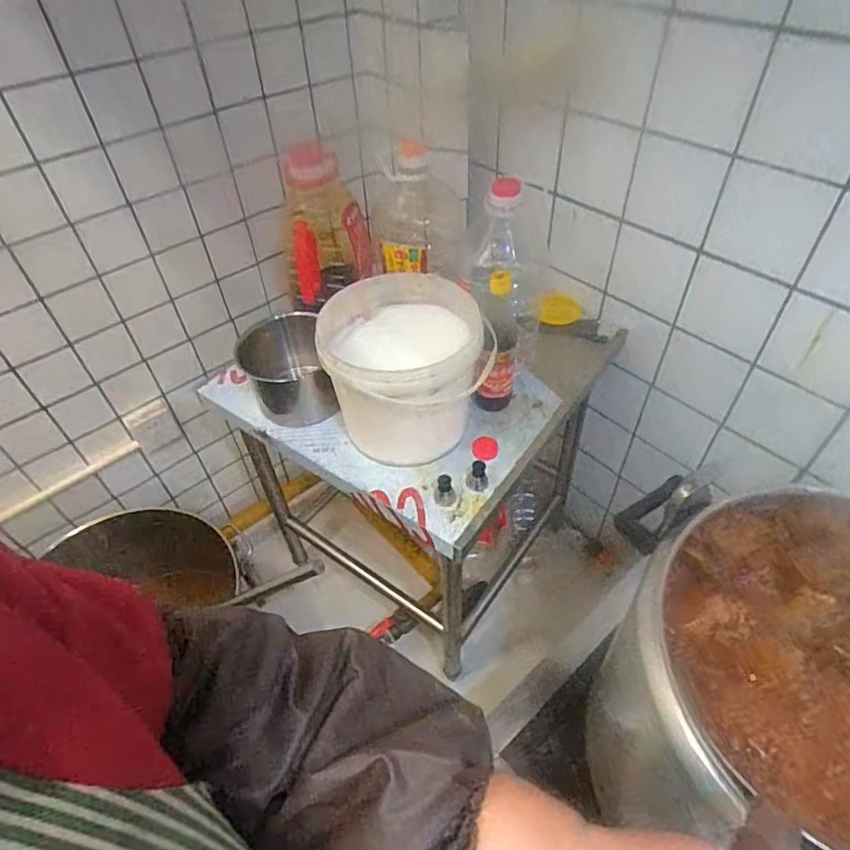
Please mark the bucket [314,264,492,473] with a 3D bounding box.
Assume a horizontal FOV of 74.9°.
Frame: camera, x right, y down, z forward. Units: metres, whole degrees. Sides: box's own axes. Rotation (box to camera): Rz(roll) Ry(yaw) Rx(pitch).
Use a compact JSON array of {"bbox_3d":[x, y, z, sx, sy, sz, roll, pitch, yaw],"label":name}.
[{"bbox_3d":[-0.028,-0.080,0.895,0.240,0.212,0.257,-2,47,2],"label":"bucket"}]

